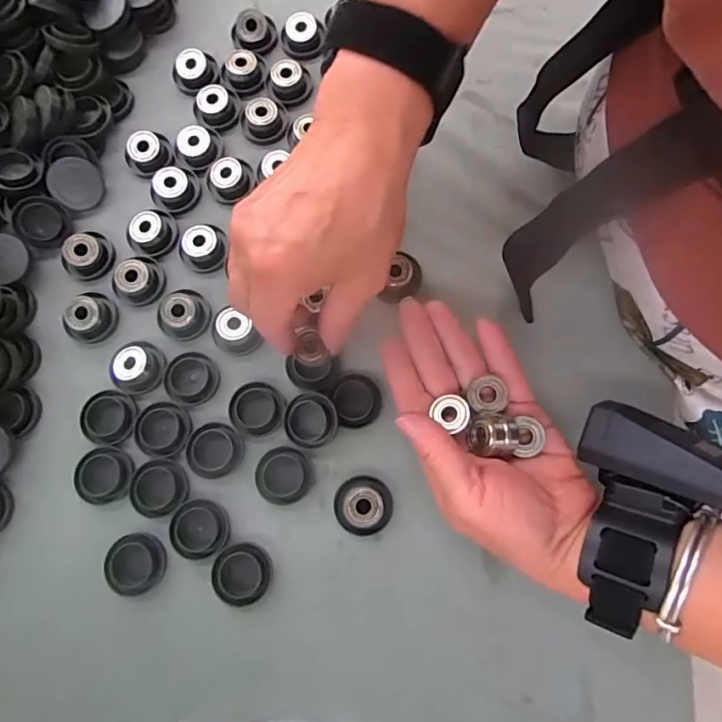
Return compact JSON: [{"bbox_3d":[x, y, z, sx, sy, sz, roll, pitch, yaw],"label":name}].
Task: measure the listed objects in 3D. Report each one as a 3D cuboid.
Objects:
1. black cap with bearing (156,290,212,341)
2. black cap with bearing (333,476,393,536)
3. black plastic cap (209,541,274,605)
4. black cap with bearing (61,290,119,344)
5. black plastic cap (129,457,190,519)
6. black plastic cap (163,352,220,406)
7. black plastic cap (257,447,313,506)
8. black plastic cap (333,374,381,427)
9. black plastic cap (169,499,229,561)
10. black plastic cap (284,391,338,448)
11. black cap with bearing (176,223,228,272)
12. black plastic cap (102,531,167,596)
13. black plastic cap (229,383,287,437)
[{"bbox_3d":[-0.112,-0.031,0.311,0.031,0.013,0.033,0,77,1],"label":"black cap with bearing"},{"bbox_3d":[0.001,0.081,0.279,0.032,0.012,0.030,0,77,1],"label":"black cap with bearing"},{"bbox_3d":[-0.066,0.118,0.277,0.033,0.004,0.031,0,77,1],"label":"black plastic cap"},{"bbox_3d":[-0.170,-0.029,0.313,0.027,0.015,0.033,-19,77,-3],"label":"black cap with bearing"},{"bbox_3d":[-0.116,0.074,0.293,0.031,0.012,0.031,0,77,1],"label":"black plastic cap"},{"bbox_3d":[-0.103,0.010,0.304,0.031,0.006,0.031,0,77,1],"label":"black plastic cap"},{"bbox_3d":[-0.044,0.066,0.289,0.032,0.007,0.031,0,77,1],"label":"black plastic cap"},{"bbox_3d":[-0.002,0.023,0.296,0.027,0.008,0.030,-12,77,-2],"label":"black plastic cap"},{"bbox_3d":[-0.091,0.095,0.283,0.032,0.006,0.030,0,77,1],"label":"black plastic cap"},{"bbox_3d":[-0.029,0.035,0.294,0.030,0.010,0.031,0,77,1],"label":"black plastic cap"},{"bbox_3d":[-0.103,-0.075,0.322,0.029,0.012,0.034,-27,78,-5],"label":"black cap with bearing"},{"bbox_3d":[-0.126,0.114,0.280,0.031,0.007,0.031,0,77,1],"label":"black plastic cap"},{"bbox_3d":[-0.062,0.029,0.298,0.032,0.006,0.031,0,77,1],"label":"black plastic cap"}]

